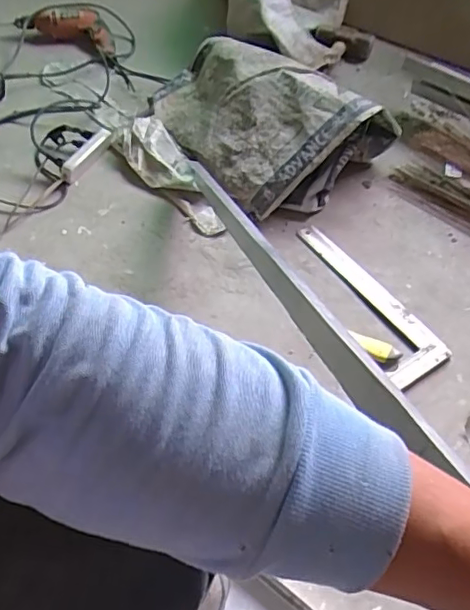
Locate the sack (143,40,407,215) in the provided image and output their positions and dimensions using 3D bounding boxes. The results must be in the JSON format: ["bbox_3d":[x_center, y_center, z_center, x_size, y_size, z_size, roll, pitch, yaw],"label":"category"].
[{"bbox_3d":[0.057,-0.409,1.232,0.371,0.194,0.491,-30,52,-24],"label":"sack"}]

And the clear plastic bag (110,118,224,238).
[{"bbox_3d":[-0.137,-0.275,1.150,0.099,0.052,0.376,-28,65,-22],"label":"clear plastic bag"}]

